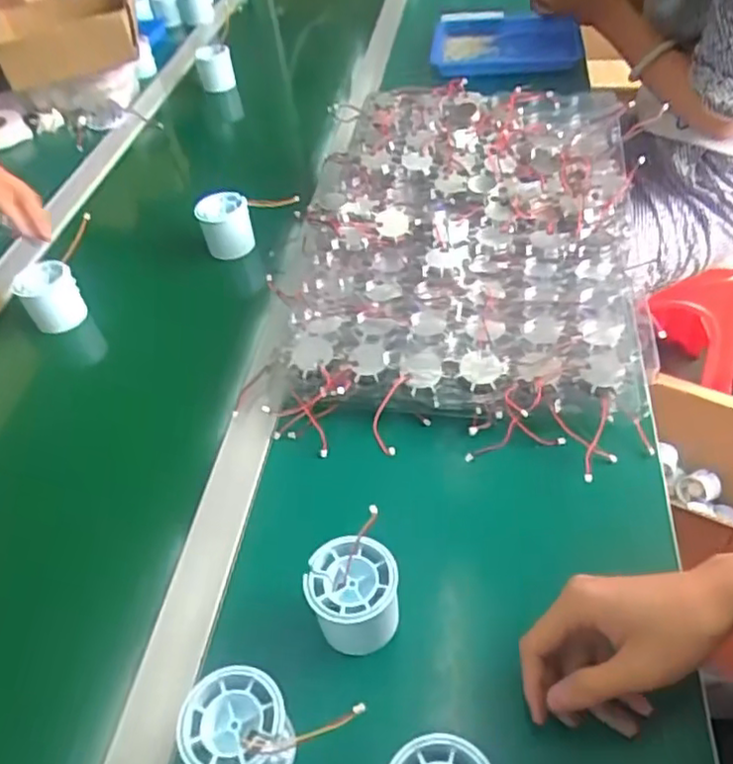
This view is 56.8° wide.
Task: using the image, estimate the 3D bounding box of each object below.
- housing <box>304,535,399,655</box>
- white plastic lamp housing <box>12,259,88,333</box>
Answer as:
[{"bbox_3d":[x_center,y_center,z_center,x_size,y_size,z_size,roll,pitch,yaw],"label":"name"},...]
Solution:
[{"bbox_3d":[-0.007,0.134,0.421,0.053,0.052,0.052,-4,46,4],"label":"housing"},{"bbox_3d":[-0.320,-0.091,0.688,0.053,0.051,0.064,-27,49,-17],"label":"white plastic lamp housing"}]

